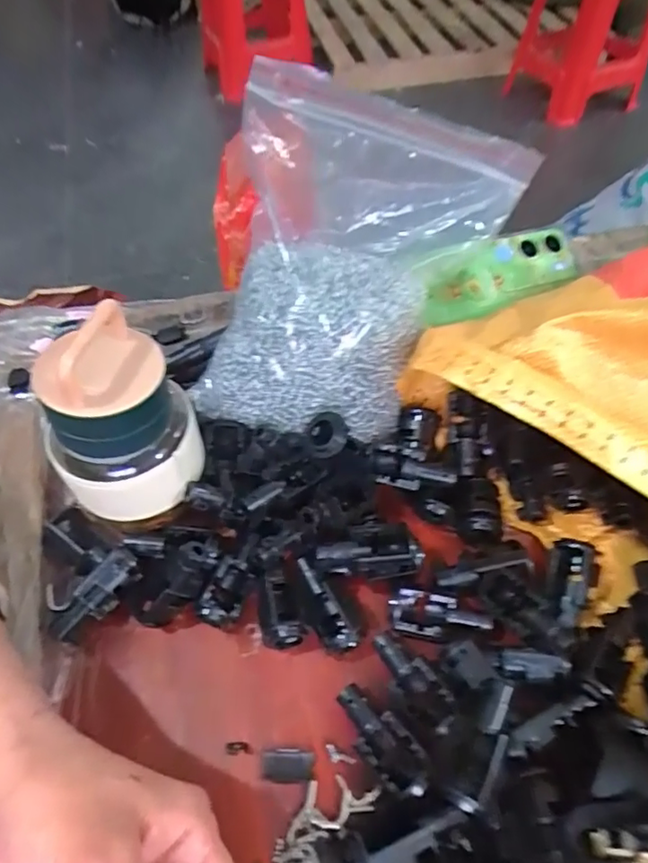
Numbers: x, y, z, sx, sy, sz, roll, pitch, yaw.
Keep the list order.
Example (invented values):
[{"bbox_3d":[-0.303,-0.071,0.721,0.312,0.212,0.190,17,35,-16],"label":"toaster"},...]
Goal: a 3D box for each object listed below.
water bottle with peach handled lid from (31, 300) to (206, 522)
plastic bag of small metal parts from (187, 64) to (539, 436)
[{"bbox_3d":[-0.108,-0.006,0.287,0.068,0.108,0.067,4,54,4],"label":"water bottle with peach handled lid"},{"bbox_3d":[0.016,-0.096,0.318,0.147,0.151,0.164,21,57,15],"label":"plastic bag of small metal parts"}]

